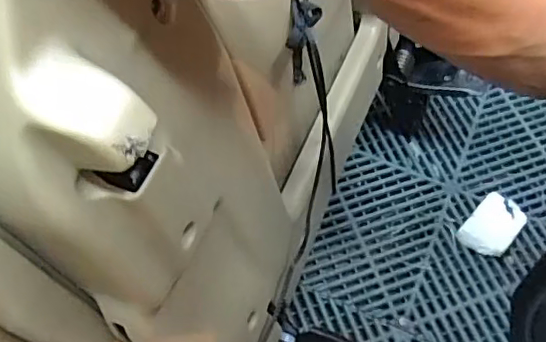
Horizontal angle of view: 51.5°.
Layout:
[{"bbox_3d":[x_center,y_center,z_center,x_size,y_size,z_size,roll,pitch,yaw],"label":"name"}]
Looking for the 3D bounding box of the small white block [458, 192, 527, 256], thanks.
[{"bbox_3d":[0.270,0.067,0.692,0.055,0.015,0.083,40,68,21],"label":"small white block"}]

